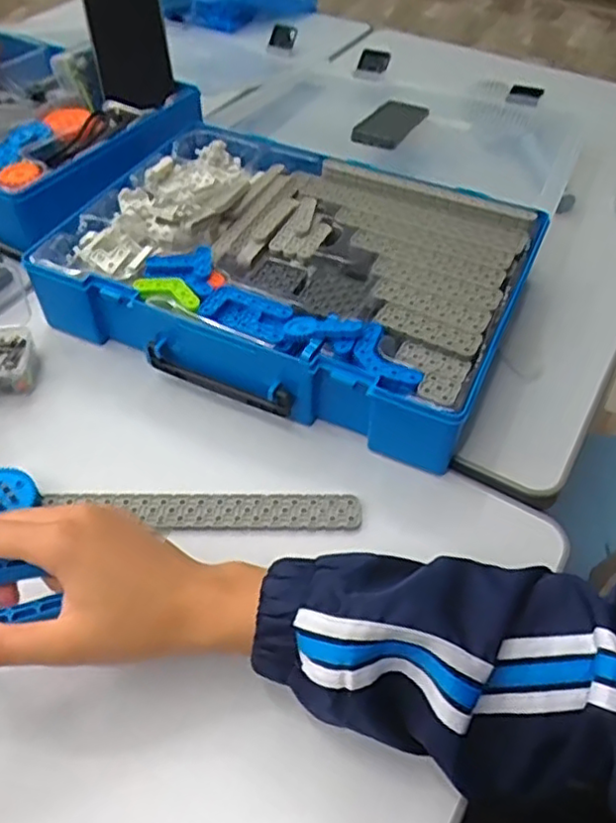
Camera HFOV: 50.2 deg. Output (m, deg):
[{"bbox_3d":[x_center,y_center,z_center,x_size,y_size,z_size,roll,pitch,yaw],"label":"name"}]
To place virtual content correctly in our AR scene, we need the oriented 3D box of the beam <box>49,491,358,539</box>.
[{"bbox_3d":[-0.066,0.068,0.444,0.200,0.009,0.032,-1,50,-2],"label":"beam"}]

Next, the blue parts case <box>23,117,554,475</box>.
[{"bbox_3d":[-0.014,-0.123,0.560,0.368,0.069,0.268,19,52,15],"label":"blue parts case"}]

